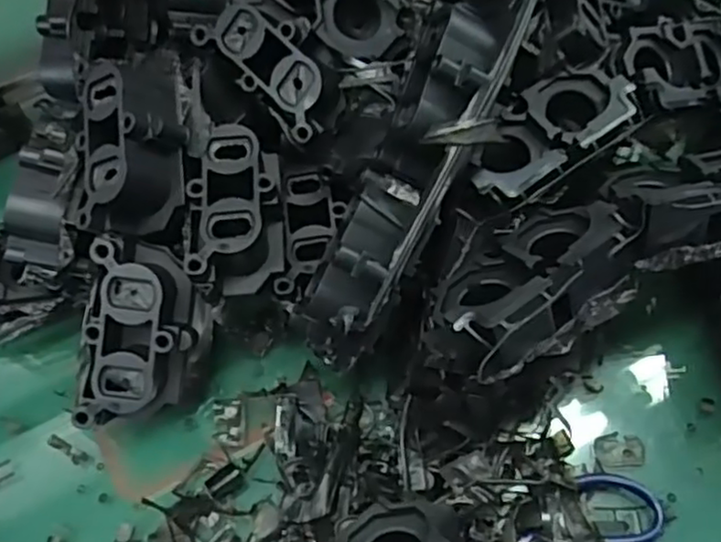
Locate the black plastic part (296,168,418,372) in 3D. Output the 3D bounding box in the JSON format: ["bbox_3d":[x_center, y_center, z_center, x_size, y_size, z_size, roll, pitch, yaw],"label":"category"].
[{"bbox_3d":[-0.002,-0.002,0.359,0.044,0.042,0.102,22,89,14],"label":"black plastic part"}]

